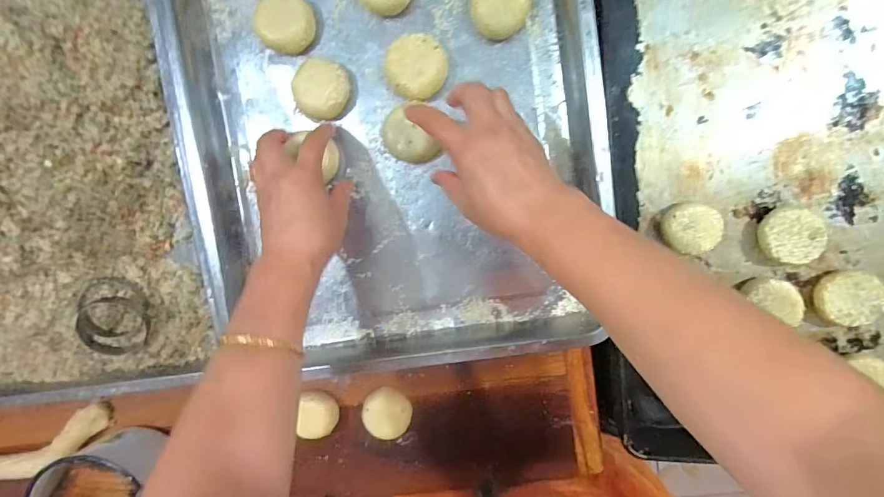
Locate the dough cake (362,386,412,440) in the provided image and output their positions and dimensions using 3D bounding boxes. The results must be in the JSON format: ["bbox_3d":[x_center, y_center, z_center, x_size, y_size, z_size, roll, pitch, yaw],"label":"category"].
[{"bbox_3d":[-0.061,0.184,0.501,0.052,0.031,0.055,3,96,3],"label":"dough cake"}]

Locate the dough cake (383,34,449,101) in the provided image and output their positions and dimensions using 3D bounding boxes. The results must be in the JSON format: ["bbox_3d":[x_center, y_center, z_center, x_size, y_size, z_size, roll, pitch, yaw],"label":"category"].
[{"bbox_3d":[-0.025,-0.177,0.433,0.057,0.028,0.058,0,96,4],"label":"dough cake"}]

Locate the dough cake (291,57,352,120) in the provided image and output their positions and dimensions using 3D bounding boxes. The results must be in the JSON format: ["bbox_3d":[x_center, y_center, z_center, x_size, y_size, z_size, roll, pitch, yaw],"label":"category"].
[{"bbox_3d":[-0.122,-0.160,0.442,0.054,0.025,0.056,0,96,4],"label":"dough cake"}]

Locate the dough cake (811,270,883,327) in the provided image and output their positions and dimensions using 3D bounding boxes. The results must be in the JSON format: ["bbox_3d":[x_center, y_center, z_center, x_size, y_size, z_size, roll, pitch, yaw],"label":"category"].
[{"bbox_3d":[0.410,0.050,0.441,0.051,0.022,0.054,0,96,4],"label":"dough cake"}]

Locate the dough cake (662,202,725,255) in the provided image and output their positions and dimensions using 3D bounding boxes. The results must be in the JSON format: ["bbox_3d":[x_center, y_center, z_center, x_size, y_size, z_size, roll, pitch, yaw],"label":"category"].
[{"bbox_3d":[0.259,-0.022,0.459,0.054,0.024,0.051,0,96,4],"label":"dough cake"}]

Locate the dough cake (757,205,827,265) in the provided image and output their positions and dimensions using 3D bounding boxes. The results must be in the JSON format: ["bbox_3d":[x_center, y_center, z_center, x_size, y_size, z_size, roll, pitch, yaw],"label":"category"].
[{"bbox_3d":[0.352,-0.014,0.448,0.056,0.027,0.054,13,97,2],"label":"dough cake"}]

